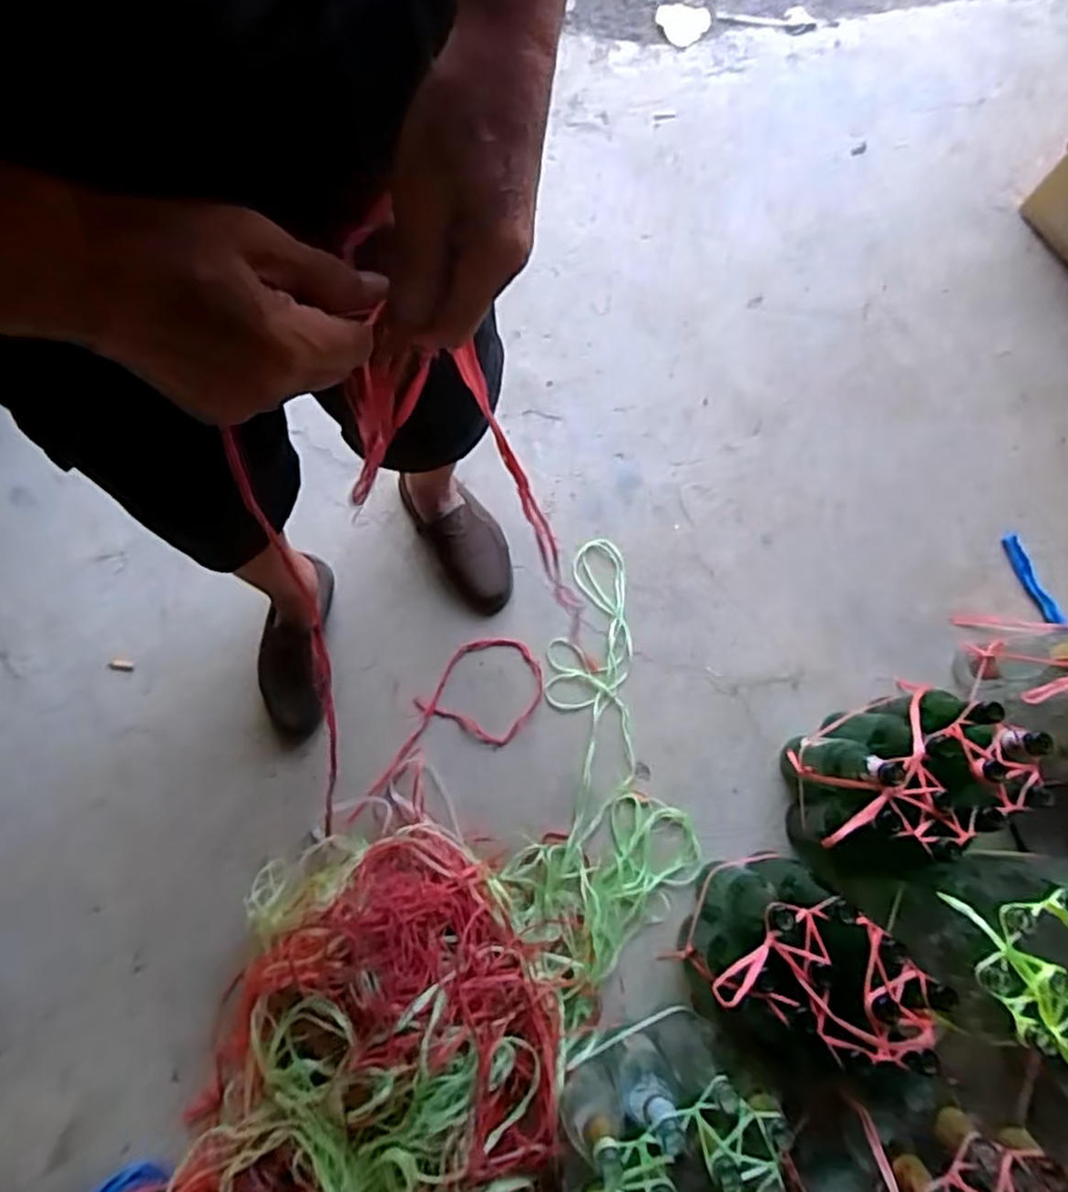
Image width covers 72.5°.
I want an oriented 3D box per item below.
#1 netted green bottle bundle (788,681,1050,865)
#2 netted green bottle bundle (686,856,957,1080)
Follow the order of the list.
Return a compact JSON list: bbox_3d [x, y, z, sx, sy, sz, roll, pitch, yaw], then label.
[{"bbox_3d":[0.483,0.245,0.981,0.291,0.262,0.177,-27,79,-6],"label":"netted green bottle bundle"},{"bbox_3d":[0.336,0.478,0.914,0.225,0.245,0.265,-41,81,-8],"label":"netted green bottle bundle"}]

